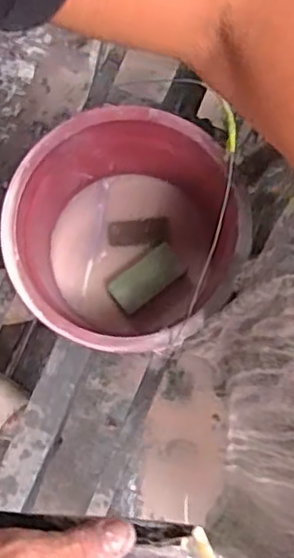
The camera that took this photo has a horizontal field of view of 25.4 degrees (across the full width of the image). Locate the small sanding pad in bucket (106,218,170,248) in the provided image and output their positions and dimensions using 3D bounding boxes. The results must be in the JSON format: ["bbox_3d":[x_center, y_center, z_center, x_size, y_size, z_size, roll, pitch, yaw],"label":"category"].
[{"bbox_3d":[-0.011,-0.062,0.885,0.081,0.014,0.037,-1,81,-3],"label":"small sanding pad in bucket"}]

